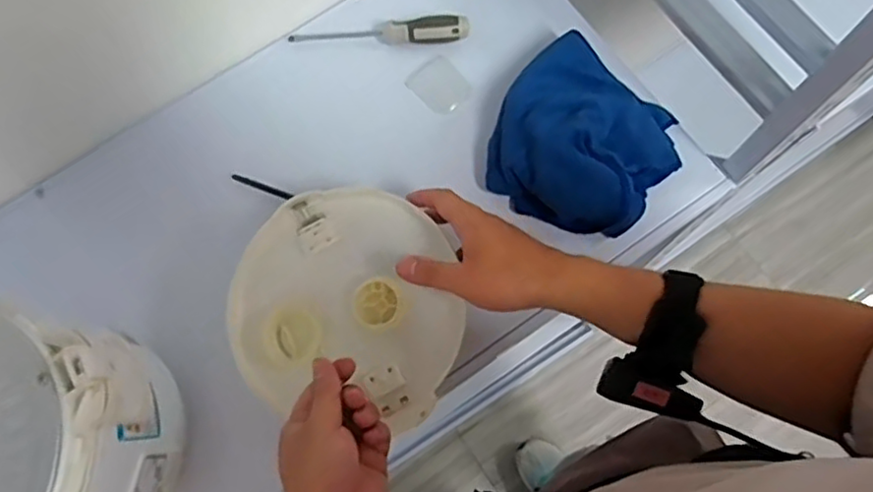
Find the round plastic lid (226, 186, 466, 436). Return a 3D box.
[{"bbox_3d":[-0.082,0.047,0.566,0.199,0.036,0.195,2,73,3],"label":"round plastic lid"}]

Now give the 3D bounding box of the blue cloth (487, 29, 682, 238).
[{"bbox_3d":[0.137,-0.103,0.607,0.170,0.061,0.168,38,78,12],"label":"blue cloth"}]

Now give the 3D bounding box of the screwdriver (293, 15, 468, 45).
[{"bbox_3d":[-0.060,-0.221,0.673,0.185,0.034,0.022,0,73,2],"label":"screwdriver"}]

